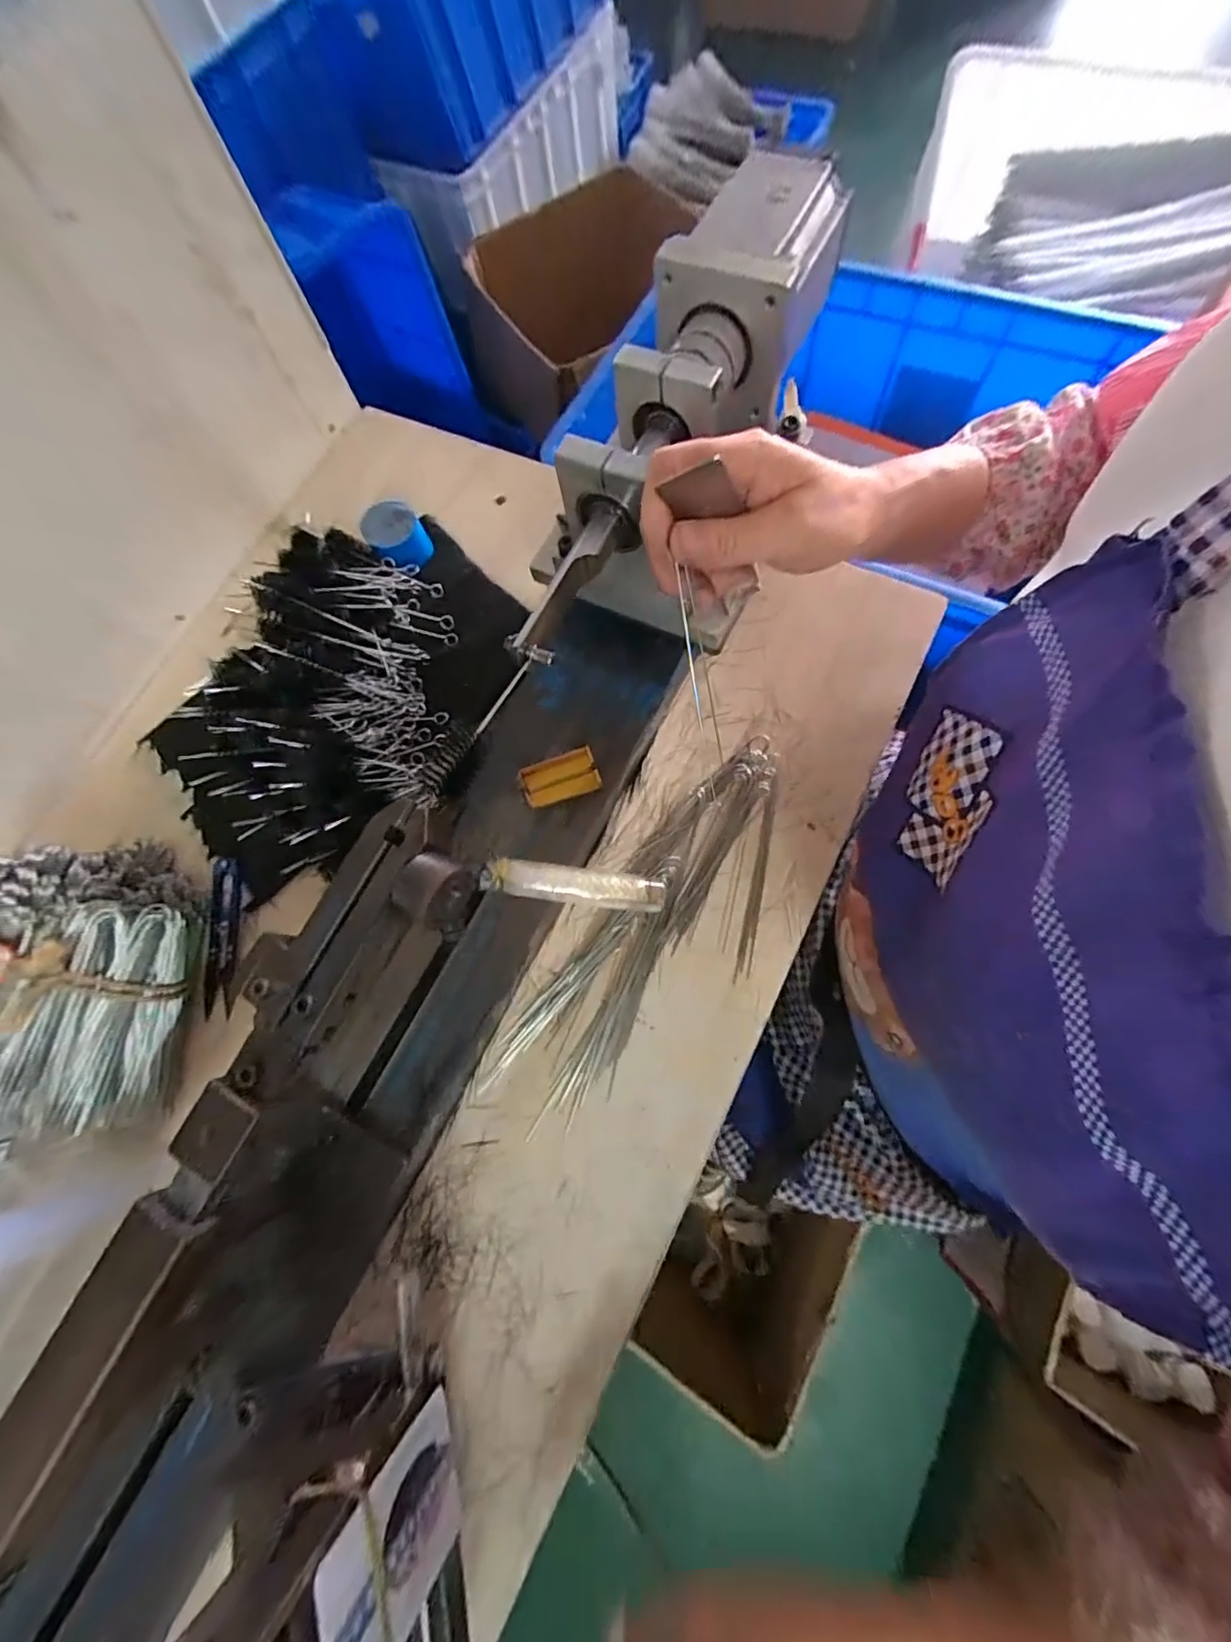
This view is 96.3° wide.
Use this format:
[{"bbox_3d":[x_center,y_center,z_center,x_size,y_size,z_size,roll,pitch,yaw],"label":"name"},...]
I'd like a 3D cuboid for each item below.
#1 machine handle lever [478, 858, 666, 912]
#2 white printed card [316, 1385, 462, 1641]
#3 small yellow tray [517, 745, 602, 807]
[{"bbox_3d":[-0.021,0.032,0.280,0.092,0.011,0.018,8,74,-11],"label":"machine handle lever"},{"bbox_3d":[-0.086,0.287,0.219,0.004,0.081,0.053,-22,76,9],"label":"white printed card"},{"bbox_3d":[-0.039,-0.030,0.383,0.052,0.015,0.029,-18,73,2],"label":"small yellow tray"}]

